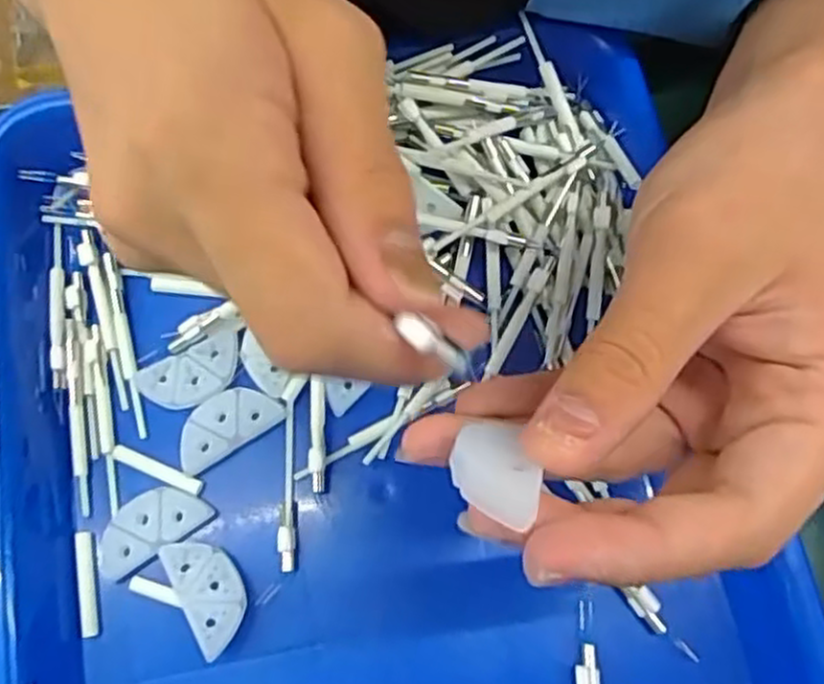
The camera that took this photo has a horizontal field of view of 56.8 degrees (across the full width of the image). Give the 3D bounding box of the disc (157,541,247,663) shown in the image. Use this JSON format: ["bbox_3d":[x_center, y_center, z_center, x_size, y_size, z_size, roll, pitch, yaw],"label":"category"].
[{"bbox_3d":[-0.066,0.080,0.248,0.020,0.007,0.038,-30,76,-8],"label":"disc"}]

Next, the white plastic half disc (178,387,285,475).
[{"bbox_3d":[-0.066,0.028,0.268,0.038,0.004,0.019,-32,76,-9],"label":"white plastic half disc"}]

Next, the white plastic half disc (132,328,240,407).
[{"bbox_3d":[-0.078,0.012,0.272,0.037,0.004,0.021,-25,75,-7],"label":"white plastic half disc"}]

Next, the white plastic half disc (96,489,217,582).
[{"bbox_3d":[-0.089,0.062,0.258,0.038,0.005,0.019,-33,76,-9],"label":"white plastic half disc"}]

